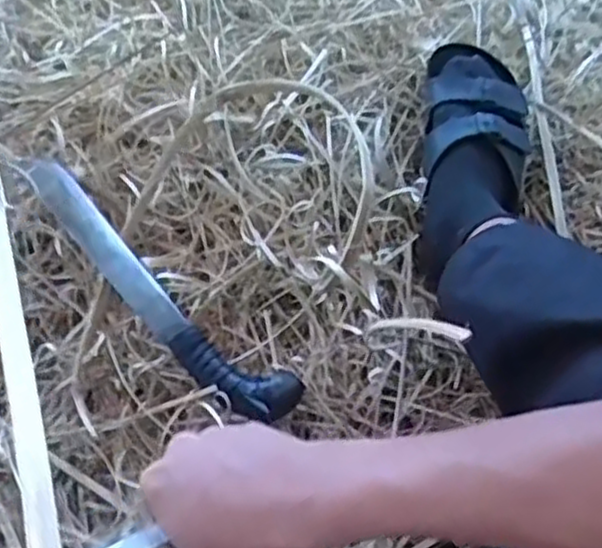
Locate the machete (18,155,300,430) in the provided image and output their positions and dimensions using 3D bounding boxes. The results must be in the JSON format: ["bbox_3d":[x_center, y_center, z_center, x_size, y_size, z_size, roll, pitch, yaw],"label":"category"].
[{"bbox_3d":[-0.151,0.014,0.743,0.370,0.053,0.059,38,64,22],"label":"machete"}]

